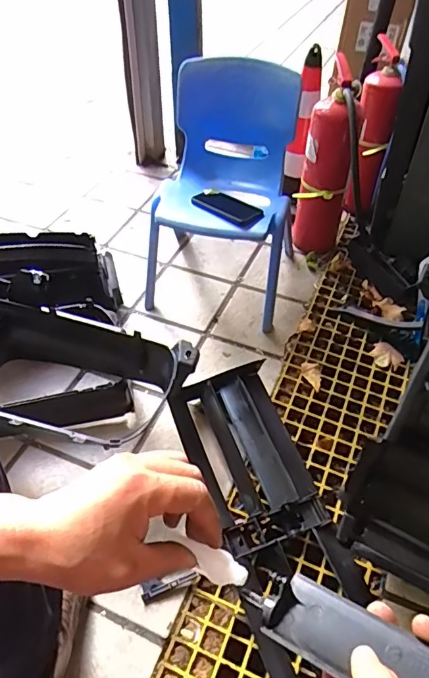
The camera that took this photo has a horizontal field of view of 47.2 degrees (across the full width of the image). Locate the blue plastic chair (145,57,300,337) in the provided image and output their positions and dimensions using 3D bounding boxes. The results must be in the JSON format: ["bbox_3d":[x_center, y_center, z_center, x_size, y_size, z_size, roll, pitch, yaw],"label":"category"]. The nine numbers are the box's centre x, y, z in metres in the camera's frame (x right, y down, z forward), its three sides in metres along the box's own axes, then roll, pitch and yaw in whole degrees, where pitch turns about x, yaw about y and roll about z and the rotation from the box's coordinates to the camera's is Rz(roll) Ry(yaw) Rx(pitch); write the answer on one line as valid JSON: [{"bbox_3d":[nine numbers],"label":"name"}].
[{"bbox_3d":[0.028,-0.351,1.185,0.328,0.467,0.319,11,48,9],"label":"blue plastic chair"}]

